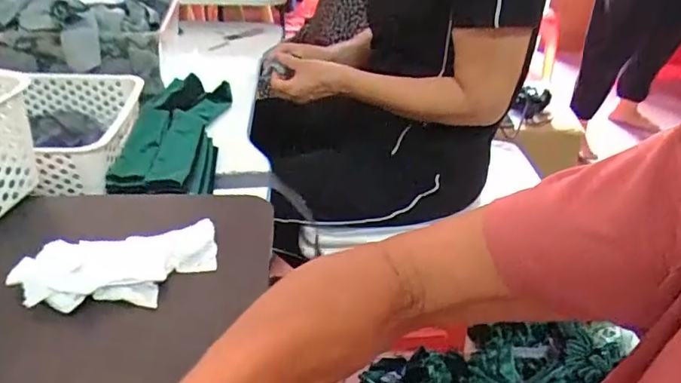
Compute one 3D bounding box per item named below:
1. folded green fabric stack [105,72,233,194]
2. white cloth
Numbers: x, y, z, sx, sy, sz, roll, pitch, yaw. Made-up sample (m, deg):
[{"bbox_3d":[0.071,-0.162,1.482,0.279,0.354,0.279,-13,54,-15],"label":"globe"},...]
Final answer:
[{"bbox_3d":[-0.236,-0.096,0.801,0.109,0.057,0.369,0,35,-5],"label":"folded green fabric stack"},{"bbox_3d":[-0.184,0.066,0.454,0.156,0.030,0.079,-8,36,-17],"label":"white cloth"}]

